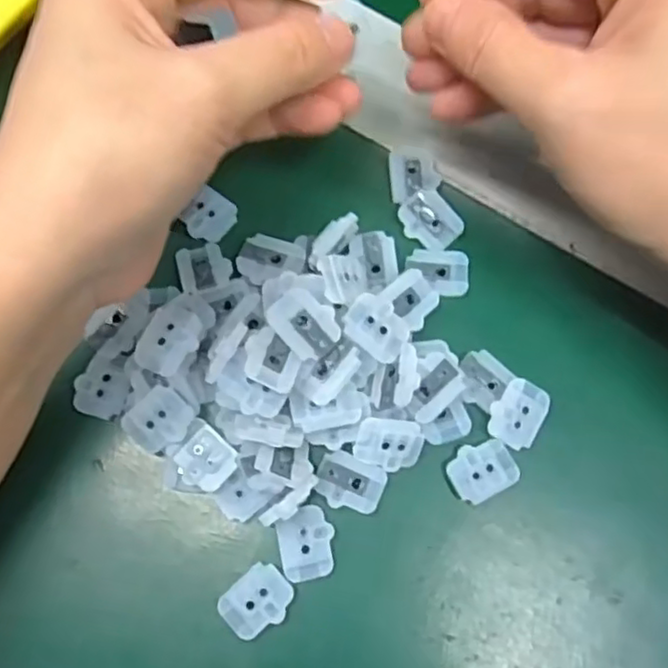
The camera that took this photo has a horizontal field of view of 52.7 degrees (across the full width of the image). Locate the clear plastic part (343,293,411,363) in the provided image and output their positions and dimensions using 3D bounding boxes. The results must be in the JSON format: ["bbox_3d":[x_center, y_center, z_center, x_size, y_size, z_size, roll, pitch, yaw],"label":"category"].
[{"bbox_3d":[0.013,-0.002,0.214,0.020,0.004,0.017,35,75,-13],"label":"clear plastic part"}]

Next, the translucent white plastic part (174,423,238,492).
[{"bbox_3d":[-0.040,0.039,0.208,0.016,0.004,0.016,40,78,9],"label":"translucent white plastic part"}]

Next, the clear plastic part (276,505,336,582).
[{"bbox_3d":[-0.008,0.065,0.209,0.016,0.004,0.021,-10,76,-4],"label":"clear plastic part"}]

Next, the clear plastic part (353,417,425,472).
[{"bbox_3d":[0.017,0.034,0.211,0.021,0.006,0.015,7,75,1],"label":"clear plastic part"}]

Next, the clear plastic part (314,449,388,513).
[{"bbox_3d":[0.005,0.047,0.213,0.022,0.004,0.016,22,76,4],"label":"clear plastic part"}]

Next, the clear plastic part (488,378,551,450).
[{"bbox_3d":[0.060,0.025,0.219,0.016,0.004,0.021,29,77,6],"label":"clear plastic part"}]

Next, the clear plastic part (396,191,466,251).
[{"bbox_3d":[0.034,-0.040,0.235,0.018,0.004,0.020,-38,79,-10],"label":"clear plastic part"}]

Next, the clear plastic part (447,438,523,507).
[{"bbox_3d":[0.048,0.043,0.216,0.022,0.004,0.017,-26,77,-8],"label":"clear plastic part"}]

